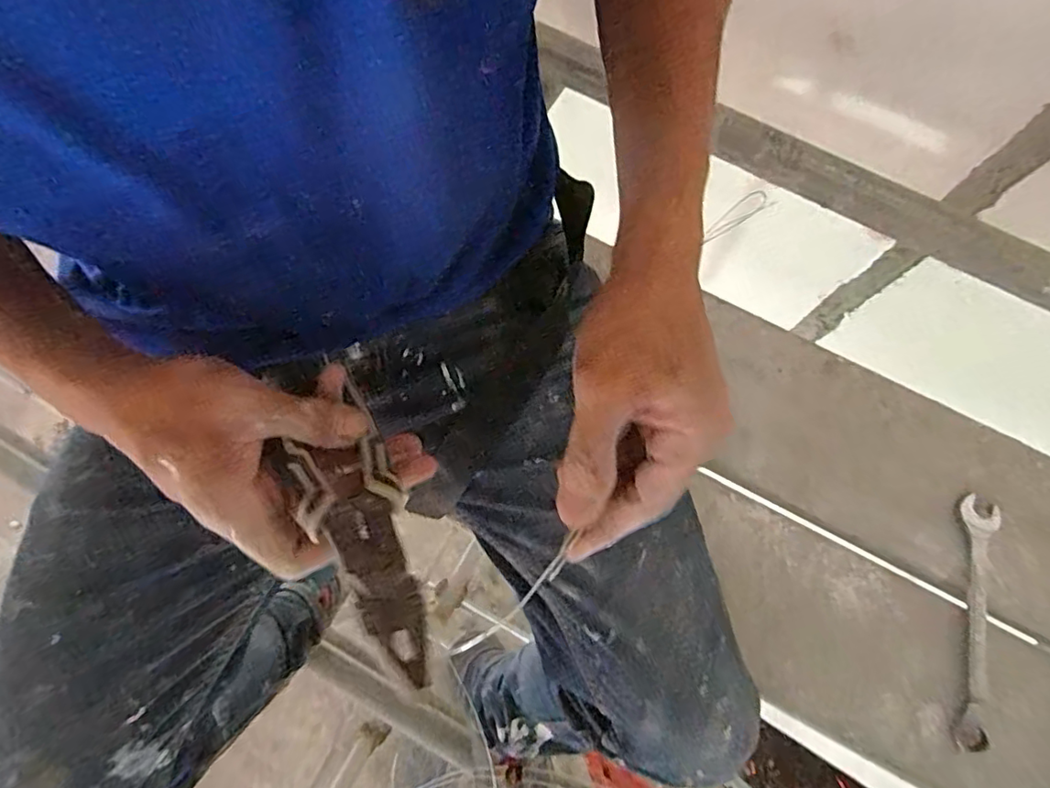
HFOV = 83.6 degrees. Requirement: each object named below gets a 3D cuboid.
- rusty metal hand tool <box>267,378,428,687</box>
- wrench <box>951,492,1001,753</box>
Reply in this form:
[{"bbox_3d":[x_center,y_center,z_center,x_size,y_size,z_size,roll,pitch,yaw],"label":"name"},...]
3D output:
[{"bbox_3d":[-0.076,0.058,0.268,0.044,0.026,0.155,-30,49,-8],"label":"rusty metal hand tool"},{"bbox_3d":[0.371,0.186,0.486,0.029,0.015,0.197,12,75,3],"label":"wrench"}]

